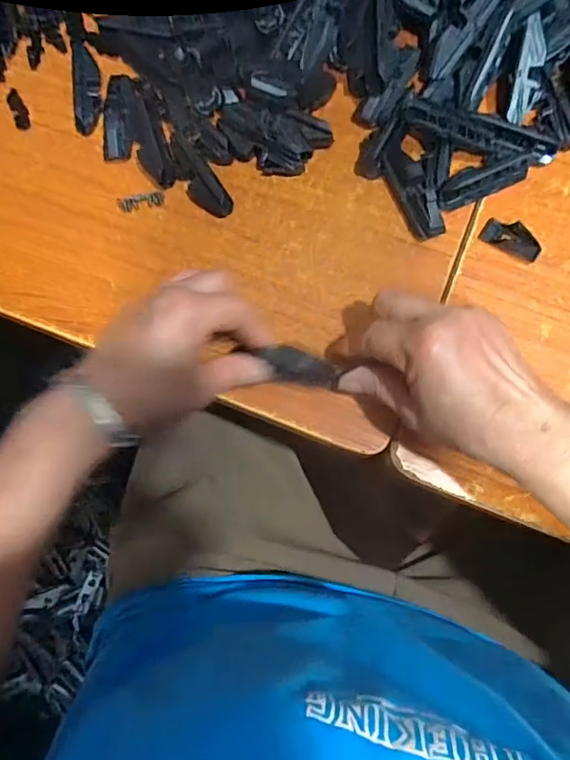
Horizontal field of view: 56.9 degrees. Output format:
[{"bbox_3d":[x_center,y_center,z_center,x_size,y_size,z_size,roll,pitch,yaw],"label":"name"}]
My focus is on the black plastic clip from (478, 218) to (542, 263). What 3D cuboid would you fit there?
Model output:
[{"bbox_3d":[0.165,-0.103,0.382,0.042,0.006,0.021,29,81,8],"label":"black plastic clip"}]

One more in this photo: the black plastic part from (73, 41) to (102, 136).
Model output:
[{"bbox_3d":[-0.159,-0.239,0.417,0.022,0.015,0.089,-6,78,1],"label":"black plastic part"}]

